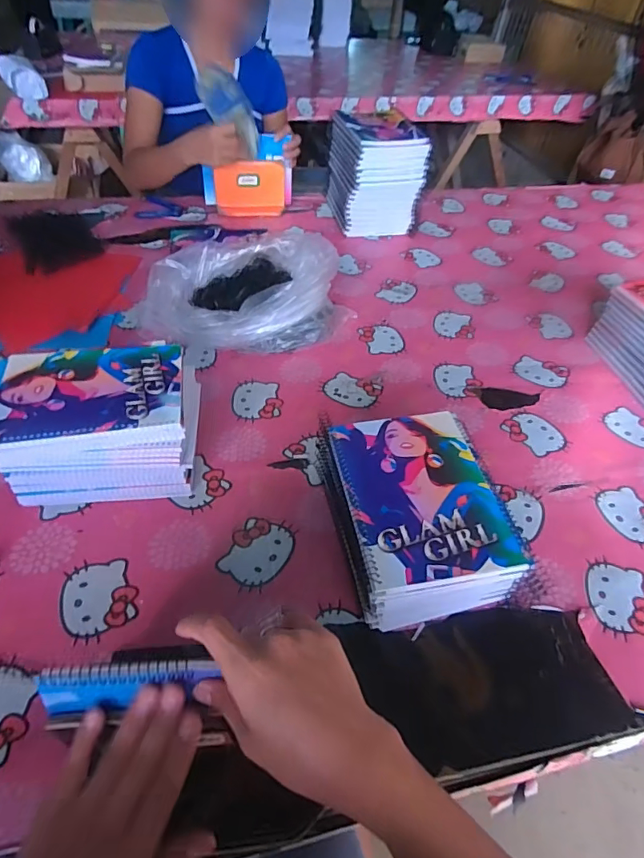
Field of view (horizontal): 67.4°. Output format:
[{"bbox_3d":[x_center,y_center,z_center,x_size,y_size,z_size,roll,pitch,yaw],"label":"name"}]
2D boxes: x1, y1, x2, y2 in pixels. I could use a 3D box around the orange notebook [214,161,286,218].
[{"bbox_3d":[-0.161,-0.544,1.095,0.156,0.112,0.015,-6,45,-11],"label":"orange notebook"}]

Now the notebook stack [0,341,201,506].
[{"bbox_3d":[-0.259,-0.006,0.581,0.205,0.123,0.146,-4,48,-8],"label":"notebook stack"}]

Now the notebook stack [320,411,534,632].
[{"bbox_3d":[0.092,0.101,0.519,0.166,0.106,0.214,-6,49,-10],"label":"notebook stack"}]

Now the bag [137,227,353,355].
[{"bbox_3d":[-0.127,-0.233,0.797,0.300,0.120,0.241,20,49,13],"label":"bag"}]

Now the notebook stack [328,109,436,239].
[{"bbox_3d":[0.115,-0.565,1.071,0.166,0.194,0.197,-9,49,-12],"label":"notebook stack"}]

